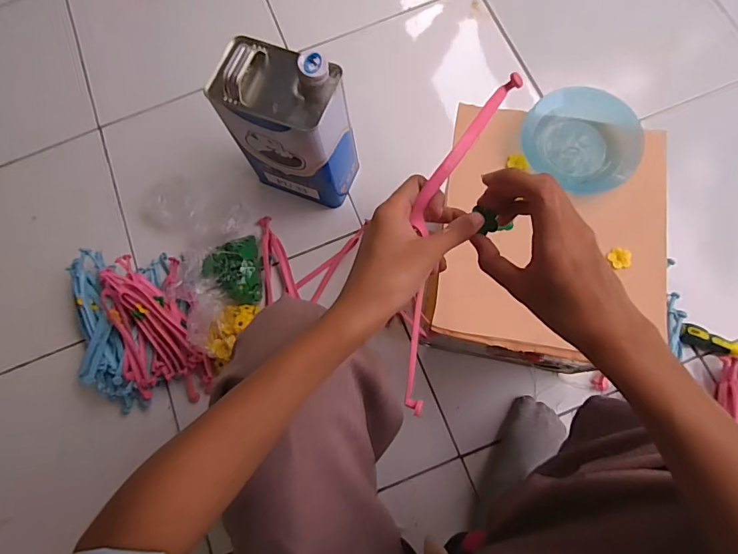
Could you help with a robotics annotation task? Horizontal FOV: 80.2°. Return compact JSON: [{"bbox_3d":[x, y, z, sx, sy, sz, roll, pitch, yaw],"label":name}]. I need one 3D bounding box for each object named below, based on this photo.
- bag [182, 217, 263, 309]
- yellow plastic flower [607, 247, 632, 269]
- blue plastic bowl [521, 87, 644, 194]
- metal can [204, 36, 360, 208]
[{"bbox_3d":[-0.226,-0.009,0.727,0.083,0.036,0.114,-9,75,1],"label":"bag"},{"bbox_3d":[0.275,-0.020,0.477,0.019,0.007,0.023,-11,65,25],"label":"yellow plastic flower"},{"bbox_3d":[0.243,-0.157,0.501,0.131,0.035,0.111,37,81,12],"label":"blue plastic bowl"},{"bbox_3d":[-0.118,-0.228,0.661,0.168,0.240,0.111,22,78,9],"label":"metal can"}]

